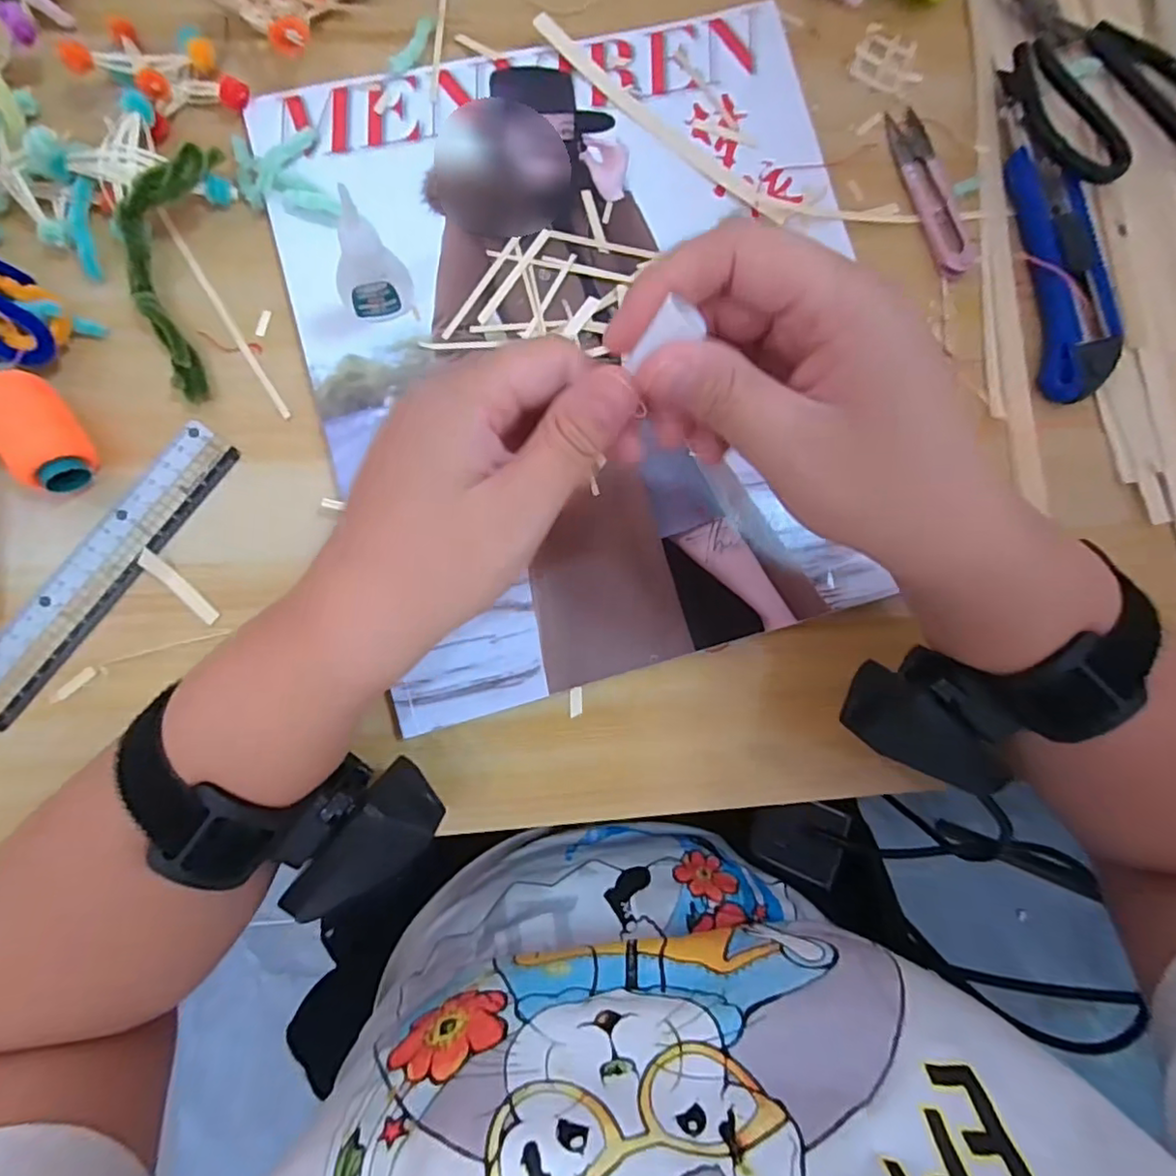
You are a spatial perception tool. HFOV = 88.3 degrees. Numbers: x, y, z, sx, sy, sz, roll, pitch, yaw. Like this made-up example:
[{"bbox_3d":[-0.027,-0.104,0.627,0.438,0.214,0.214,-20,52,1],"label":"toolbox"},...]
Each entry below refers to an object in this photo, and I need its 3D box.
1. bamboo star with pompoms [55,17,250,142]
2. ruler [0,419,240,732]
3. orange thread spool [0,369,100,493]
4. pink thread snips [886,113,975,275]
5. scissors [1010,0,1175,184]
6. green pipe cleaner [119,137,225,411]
[{"bbox_3d":[-0.209,-0.250,0.287,0.060,0.021,0.062,-36,89,-6],"label":"bamboo star with pompoms"},{"bbox_3d":[-0.223,-0.010,0.278,0.027,0.004,0.157,36,81,-5],"label":"ruler"},{"bbox_3d":[-0.243,-0.069,0.270,0.027,0.023,0.055,-32,89,-6],"label":"orange thread spool"},{"bbox_3d":[0.187,-0.216,0.329,0.021,0.006,0.097,-16,87,-6],"label":"pink thread snips"},{"bbox_3d":[0.267,-0.291,0.331,0.089,0.020,0.142,-26,88,-6],"label":"scissors"},{"bbox_3d":[-0.196,-0.151,0.279,0.038,0.030,0.119,4,85,-4],"label":"green pipe cleaner"}]

